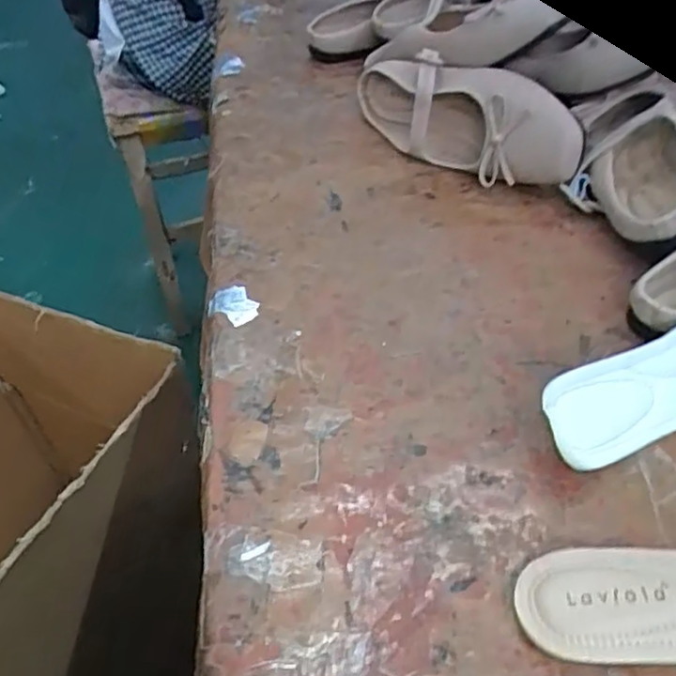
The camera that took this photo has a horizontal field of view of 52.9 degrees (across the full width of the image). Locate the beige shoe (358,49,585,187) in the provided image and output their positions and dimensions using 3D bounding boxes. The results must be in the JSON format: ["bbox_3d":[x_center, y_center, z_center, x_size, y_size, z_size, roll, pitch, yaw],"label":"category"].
[{"bbox_3d":[0.100,-0.200,0.601,0.069,0.087,0.240,-25,47,-18],"label":"beige shoe"}]

